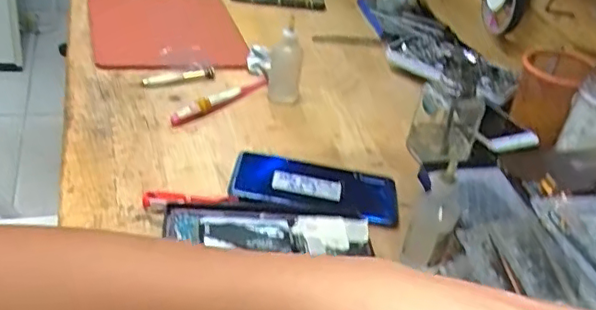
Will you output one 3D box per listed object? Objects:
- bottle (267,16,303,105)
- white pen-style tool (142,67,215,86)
[{"bbox_3d":[-0.015,-0.107,0.704,0.039,0.106,0.031,7,33,-4],"label":"bottle"},{"bbox_3d":[-0.142,-0.093,0.721,0.090,0.012,0.017,-14,40,-31],"label":"white pen-style tool"}]

